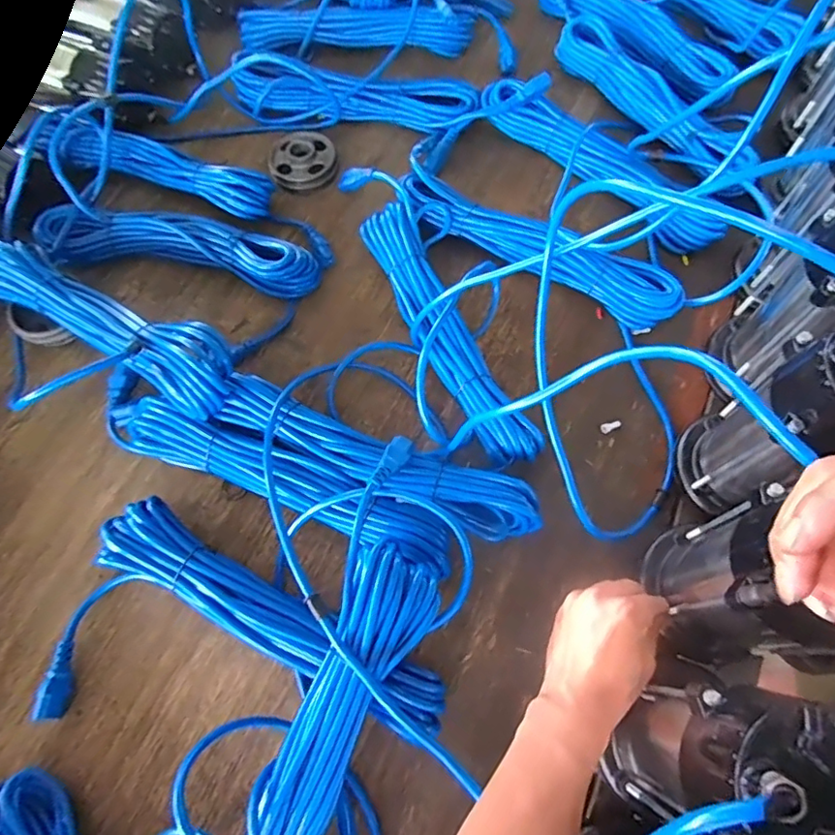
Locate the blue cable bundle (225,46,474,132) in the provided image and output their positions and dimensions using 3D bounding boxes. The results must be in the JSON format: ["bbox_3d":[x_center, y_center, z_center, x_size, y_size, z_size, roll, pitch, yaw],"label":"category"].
[{"bbox_3d":[-0.085,-0.441,0.753,0.329,0.060,0.071,10,69,3],"label":"blue cable bundle"}]

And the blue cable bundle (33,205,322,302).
[{"bbox_3d":[-0.285,-0.207,0.663,0.350,0.049,0.084,10,68,6],"label":"blue cable bundle"}]

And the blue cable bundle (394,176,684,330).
[{"bbox_3d":[0.136,-0.199,0.639,0.347,0.053,0.069,27,70,13],"label":"blue cable bundle"}]

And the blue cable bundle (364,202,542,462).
[{"bbox_3d":[0.026,-0.099,0.595,0.063,0.067,0.345,-23,68,-8],"label":"blue cable bundle"}]

